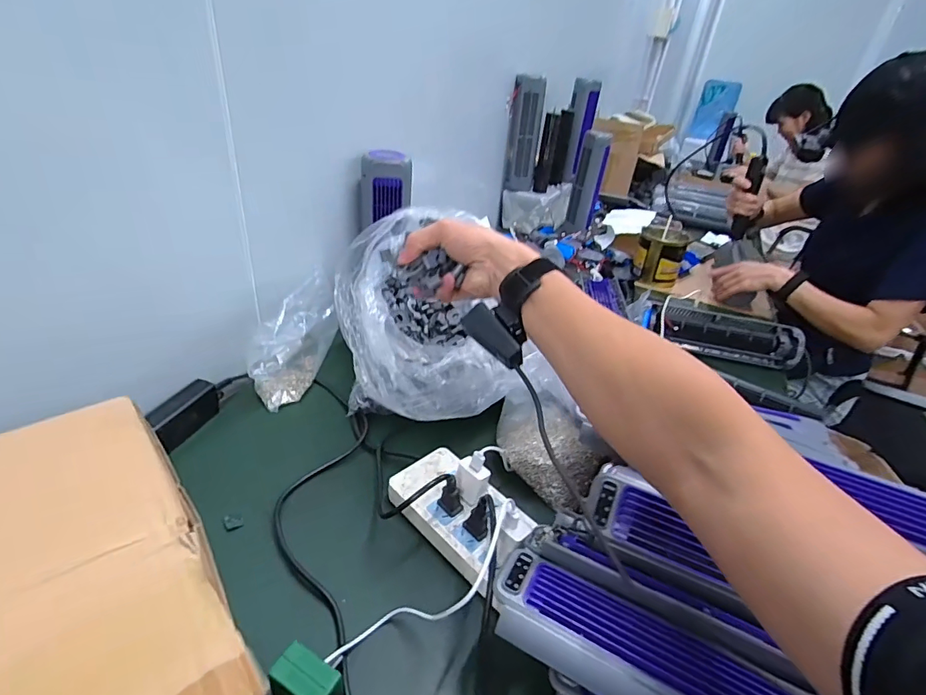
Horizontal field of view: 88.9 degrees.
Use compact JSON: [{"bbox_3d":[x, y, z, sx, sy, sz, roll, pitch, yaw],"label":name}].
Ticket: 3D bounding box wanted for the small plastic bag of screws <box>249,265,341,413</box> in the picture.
[{"bbox_3d":[-0.265,-0.018,0.747,0.077,0.123,0.212,6,33,-1],"label":"small plastic bag of screws"}]

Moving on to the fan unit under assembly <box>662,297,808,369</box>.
[{"bbox_3d":[0.547,-0.031,0.972,0.263,0.074,0.105,17,34,15],"label":"fan unit under assembly"}]

